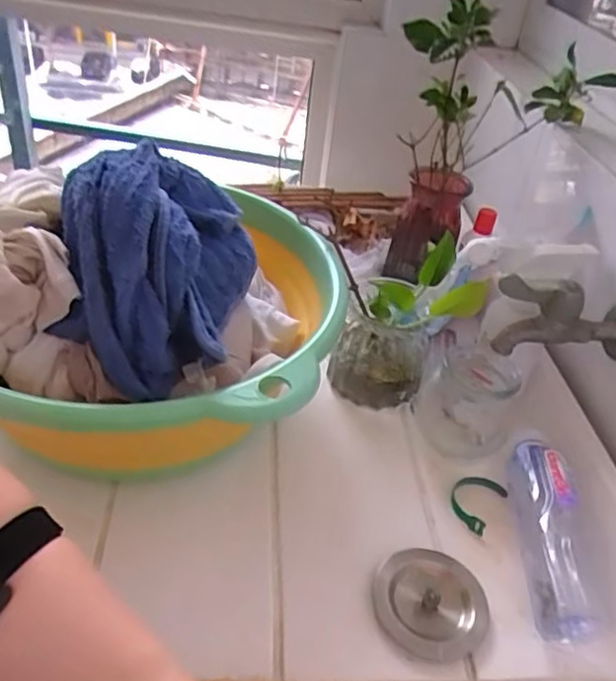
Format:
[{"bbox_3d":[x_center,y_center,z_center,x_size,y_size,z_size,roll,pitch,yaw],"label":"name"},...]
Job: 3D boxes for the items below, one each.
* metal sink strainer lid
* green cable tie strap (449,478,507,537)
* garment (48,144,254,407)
[{"bbox_3d":[0.092,0.193,0.477,0.081,0.021,0.084,5,37,-3],"label":"metal sink strainer lid"},{"bbox_3d":[0.146,0.140,0.564,0.041,0.009,0.061,29,42,26],"label":"green cable tie strap"},{"bbox_3d":[-0.116,-0.060,0.470,0.127,0.117,0.167,8,37,1],"label":"garment"}]

